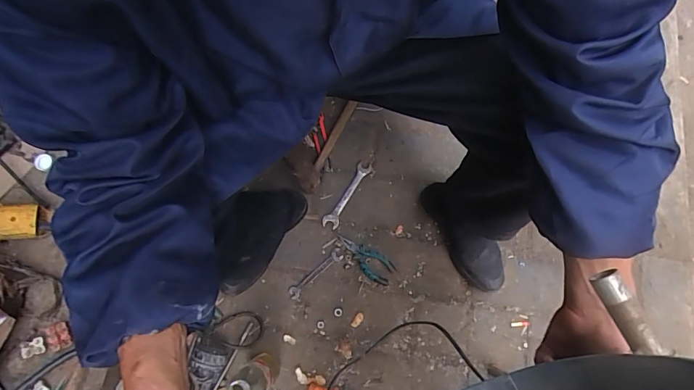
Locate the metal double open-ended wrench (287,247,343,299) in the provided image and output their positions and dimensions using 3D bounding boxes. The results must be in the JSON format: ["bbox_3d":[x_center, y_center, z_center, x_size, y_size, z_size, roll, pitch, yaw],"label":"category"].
[{"bbox_3d":[-0.068,0.172,0.897,0.145,0.005,0.029,-42,79,-8],"label":"metal double open-ended wrench"}]

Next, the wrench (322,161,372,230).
[{"bbox_3d":[0.002,-0.002,0.951,0.035,0.008,0.176,31,79,8],"label":"wrench"}]

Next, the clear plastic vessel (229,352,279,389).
[{"bbox_3d":[-0.165,0.332,0.748,0.062,0.216,0.062,-40,79,-8],"label":"clear plastic vessel"}]

